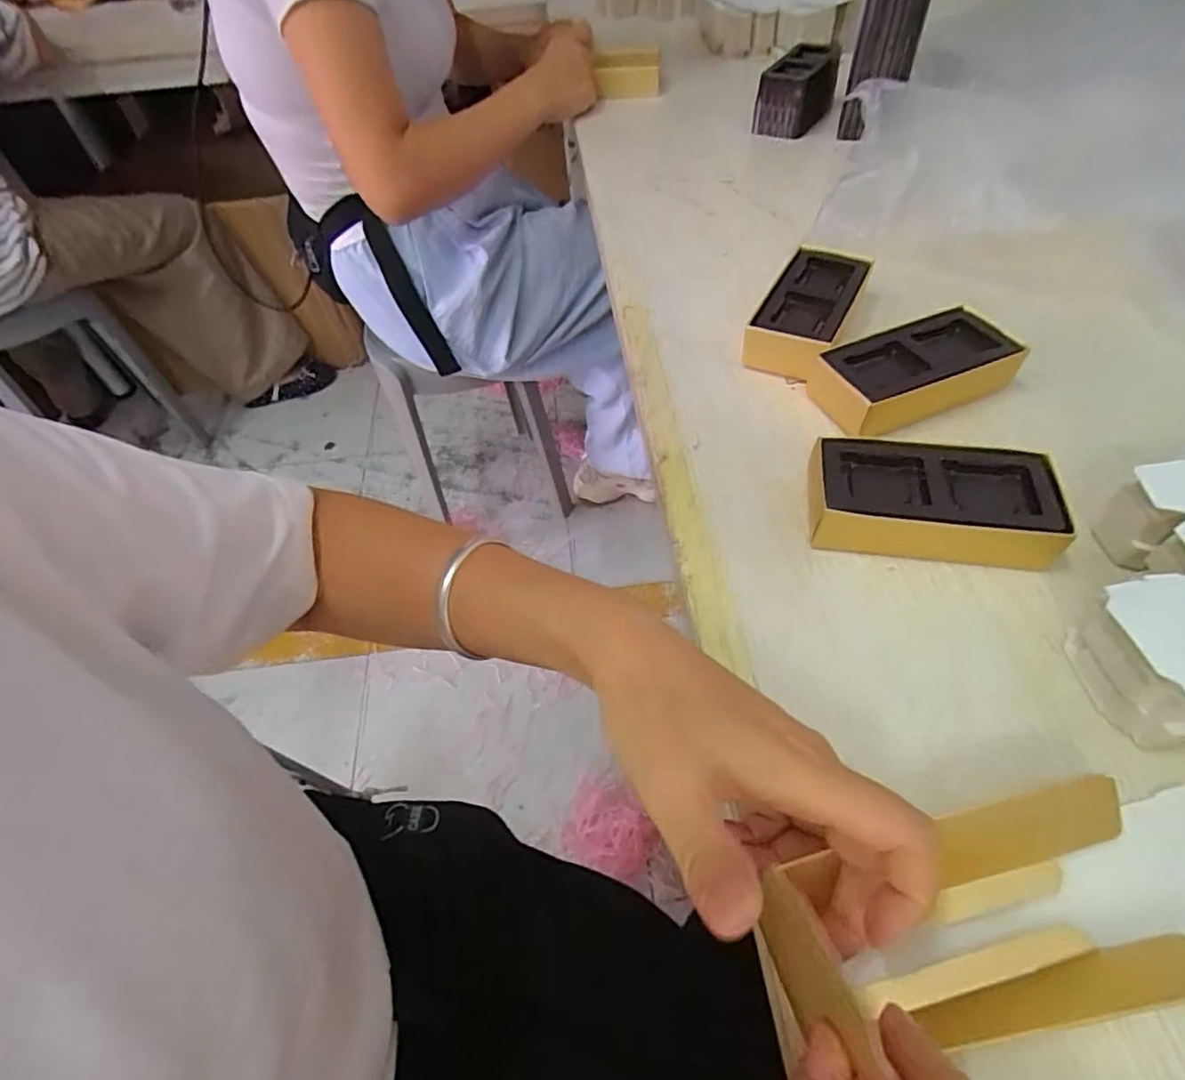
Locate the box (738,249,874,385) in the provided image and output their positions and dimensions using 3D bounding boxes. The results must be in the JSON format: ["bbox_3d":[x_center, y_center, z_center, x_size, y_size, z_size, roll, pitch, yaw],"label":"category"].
[{"bbox_3d":[0.152,-0.160,0.430,0.056,0.034,0.111,22,58,19],"label":"box"}]

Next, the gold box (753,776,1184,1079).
[{"bbox_3d":[0.152,0.130,0.216,0.187,0.025,0.066,-11,53,-3],"label":"gold box"}]

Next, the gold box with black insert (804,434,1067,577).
[{"bbox_3d":[0.173,-0.019,0.322,0.118,0.036,0.056,7,54,10],"label":"gold box with black insert"}]

